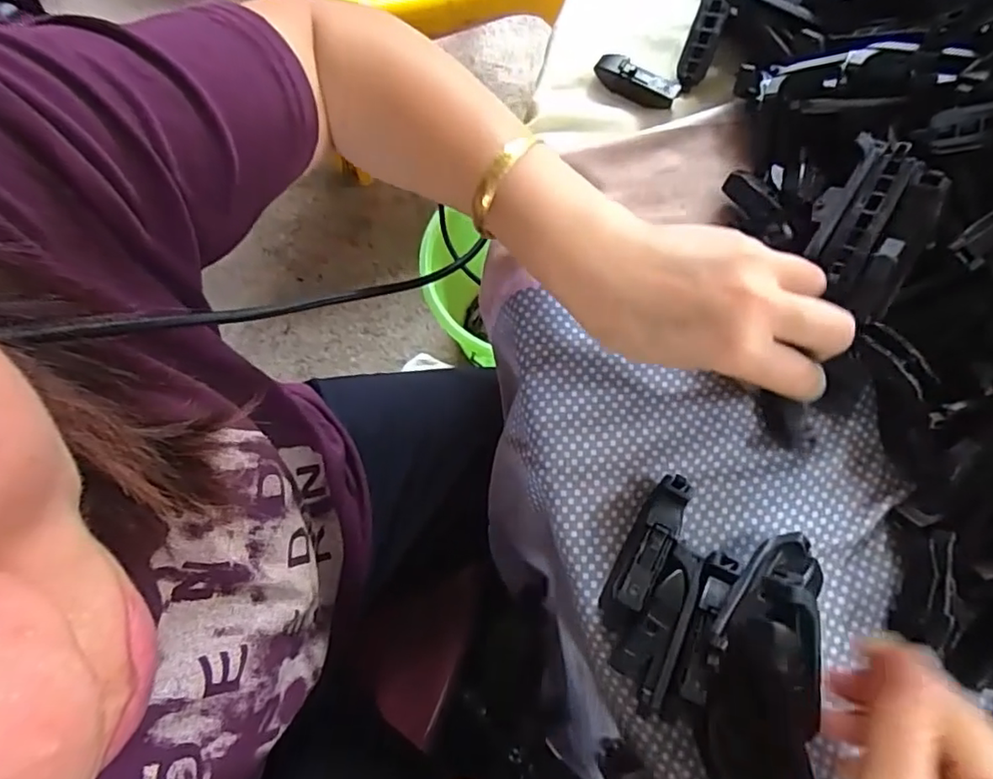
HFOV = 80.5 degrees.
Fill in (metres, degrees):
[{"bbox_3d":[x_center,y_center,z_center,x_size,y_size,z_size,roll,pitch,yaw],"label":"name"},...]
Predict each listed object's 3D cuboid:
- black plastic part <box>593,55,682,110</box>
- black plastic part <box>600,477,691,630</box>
[{"bbox_3d":[0.083,-0.183,0.350,0.051,0.013,0.016,36,77,12],"label":"black plastic part"},{"bbox_3d":[0.069,0.074,0.272,0.021,0.021,0.073,34,77,12],"label":"black plastic part"}]

